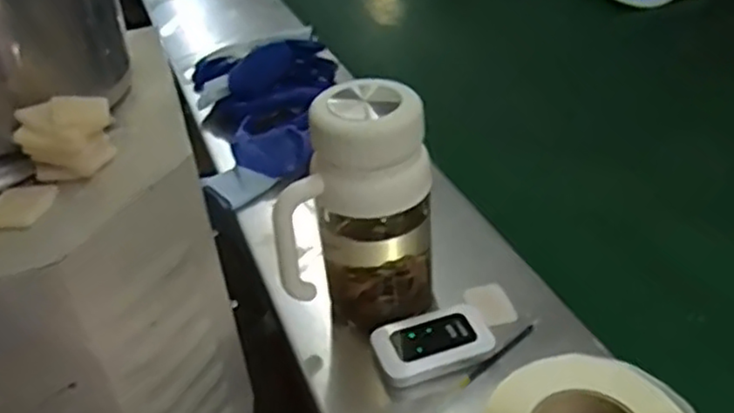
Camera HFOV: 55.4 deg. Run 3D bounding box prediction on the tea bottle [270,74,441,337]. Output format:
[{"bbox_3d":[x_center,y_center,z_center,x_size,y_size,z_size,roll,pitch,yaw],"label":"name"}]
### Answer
[{"bbox_3d":[-0.006,0.004,0.585,0.120,0.197,0.091,4,37,12],"label":"tea bottle"}]

